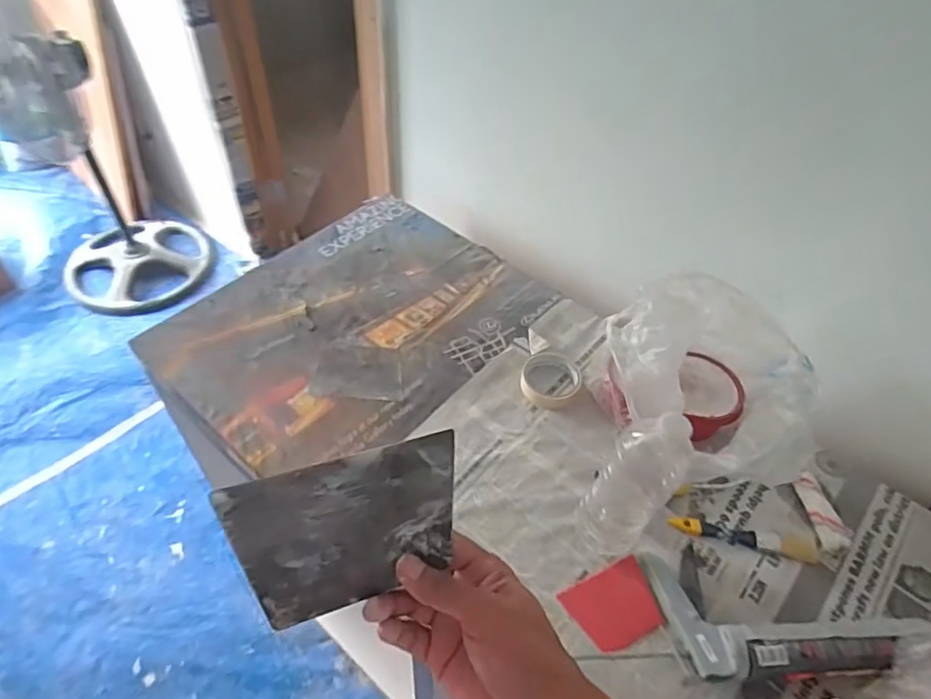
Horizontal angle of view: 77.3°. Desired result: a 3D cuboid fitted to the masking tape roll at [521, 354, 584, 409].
[{"bbox_3d":[0.133,0.044,0.895,0.090,0.023,0.103,17,49,10],"label":"masking tape roll"}]

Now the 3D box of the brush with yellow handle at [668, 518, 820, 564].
[{"bbox_3d":[0.358,0.240,0.741,0.180,0.010,0.029,9,48,3],"label":"brush with yellow handle"}]

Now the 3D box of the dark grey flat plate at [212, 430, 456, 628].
[{"bbox_3d":[-0.069,0.111,0.362,0.137,0.090,0.006,-13,10,-22],"label":"dark grey flat plate"}]

